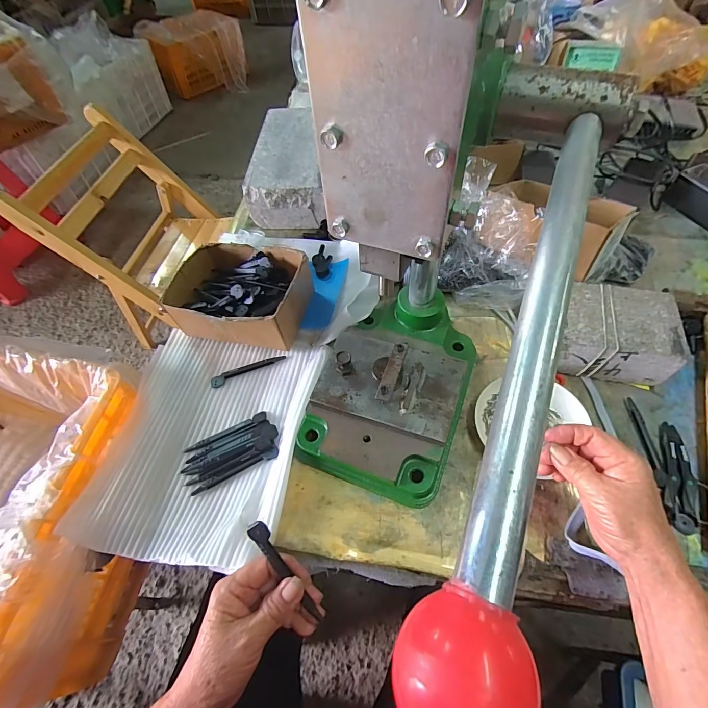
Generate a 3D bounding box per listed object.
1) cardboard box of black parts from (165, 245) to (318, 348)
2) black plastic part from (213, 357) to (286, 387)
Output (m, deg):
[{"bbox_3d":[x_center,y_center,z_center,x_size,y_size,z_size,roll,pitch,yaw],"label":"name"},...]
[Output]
[{"bbox_3d":[-0.150,-0.076,0.518,0.167,0.085,0.132,11,57,11],"label":"cardboard box of black parts"},{"bbox_3d":[-0.138,0.018,0.493,0.097,0.007,0.017,-23,58,-12],"label":"black plastic part"}]

